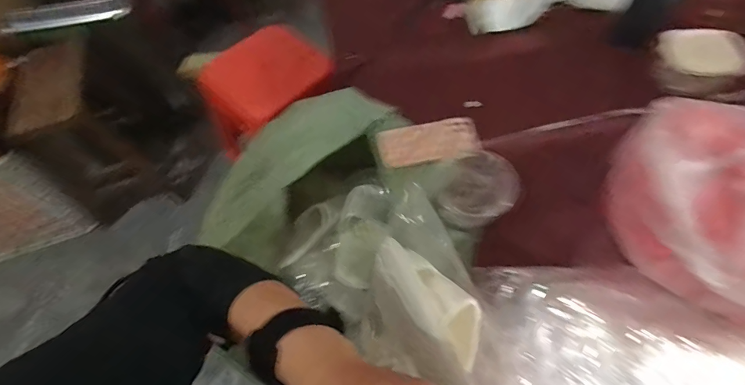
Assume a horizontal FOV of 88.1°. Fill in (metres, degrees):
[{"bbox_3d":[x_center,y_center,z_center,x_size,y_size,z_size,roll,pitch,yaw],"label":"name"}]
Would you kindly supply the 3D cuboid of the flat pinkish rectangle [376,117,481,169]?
[{"bbox_3d":[0.100,-0.087,0.686,0.173,0.019,0.087,-10,59,-3],"label":"flat pinkish rectangle"}]

